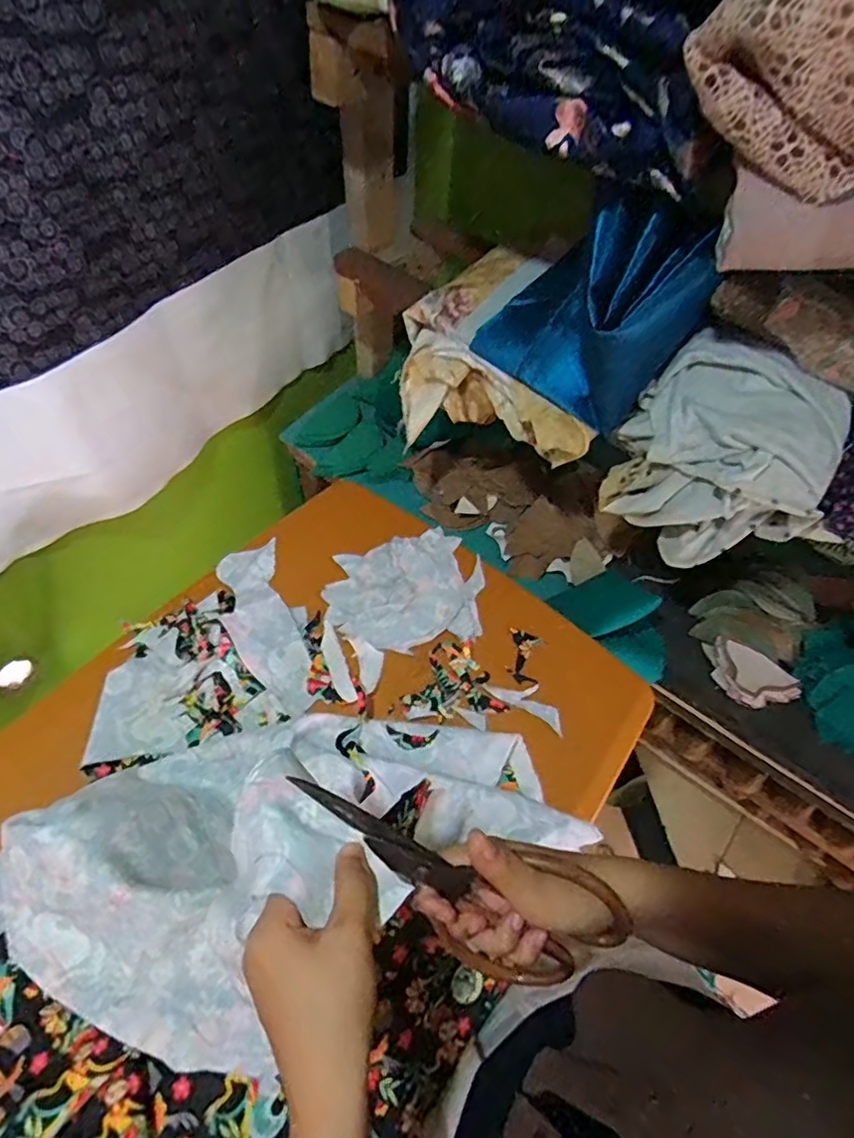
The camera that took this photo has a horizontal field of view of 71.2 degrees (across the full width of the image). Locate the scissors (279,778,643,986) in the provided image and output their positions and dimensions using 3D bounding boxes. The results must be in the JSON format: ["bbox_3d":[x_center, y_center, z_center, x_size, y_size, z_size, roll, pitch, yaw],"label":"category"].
[{"bbox_3d":[0.005,0.187,0.353,0.190,0.101,0.020,21,27,4],"label":"scissors"}]

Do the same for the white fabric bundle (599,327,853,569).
[{"bbox_3d":[0.291,-0.109,0.592,0.188,0.164,0.128,33,60,16],"label":"white fabric bundle"}]

